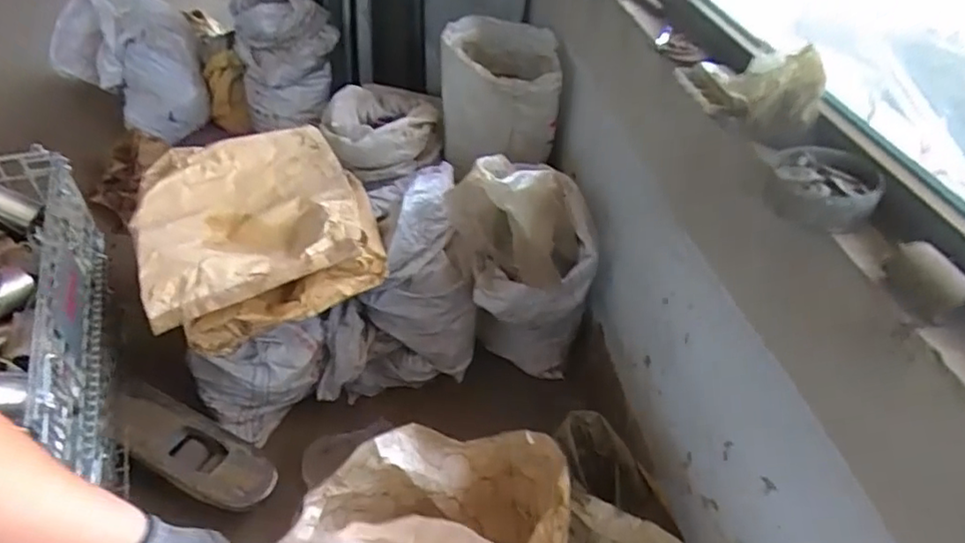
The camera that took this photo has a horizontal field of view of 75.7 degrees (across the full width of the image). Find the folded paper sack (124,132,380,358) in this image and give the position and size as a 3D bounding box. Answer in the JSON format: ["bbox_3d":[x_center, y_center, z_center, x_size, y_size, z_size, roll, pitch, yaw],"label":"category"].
[{"bbox_3d":[-0.563,-0.141,1.533,0.543,0.168,0.739,-14,43,-20],"label":"folded paper sack"}]

